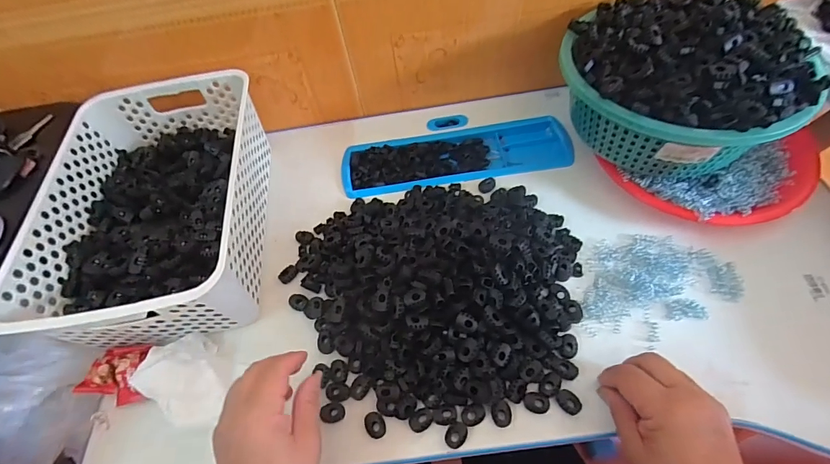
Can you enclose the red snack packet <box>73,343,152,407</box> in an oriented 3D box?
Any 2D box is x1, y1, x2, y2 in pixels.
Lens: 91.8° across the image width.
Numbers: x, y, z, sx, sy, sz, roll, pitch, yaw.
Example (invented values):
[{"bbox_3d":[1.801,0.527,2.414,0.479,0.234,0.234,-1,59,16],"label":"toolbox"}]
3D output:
[{"bbox_3d":[-0.298,0.141,0.398,0.057,0.022,0.056,-8,61,0],"label":"red snack packet"}]

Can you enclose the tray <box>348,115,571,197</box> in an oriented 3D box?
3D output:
[{"bbox_3d":[0.054,-0.100,0.536,0.295,0.023,0.097,-8,61,0],"label":"tray"}]

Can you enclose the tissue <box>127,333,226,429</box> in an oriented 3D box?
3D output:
[{"bbox_3d":[-0.226,0.143,0.382,0.064,0.030,0.083,-23,62,-8],"label":"tissue"}]

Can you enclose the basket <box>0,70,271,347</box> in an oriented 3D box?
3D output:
[{"bbox_3d":[-0.281,-0.037,0.448,0.208,0.113,0.310,-8,61,0],"label":"basket"}]

